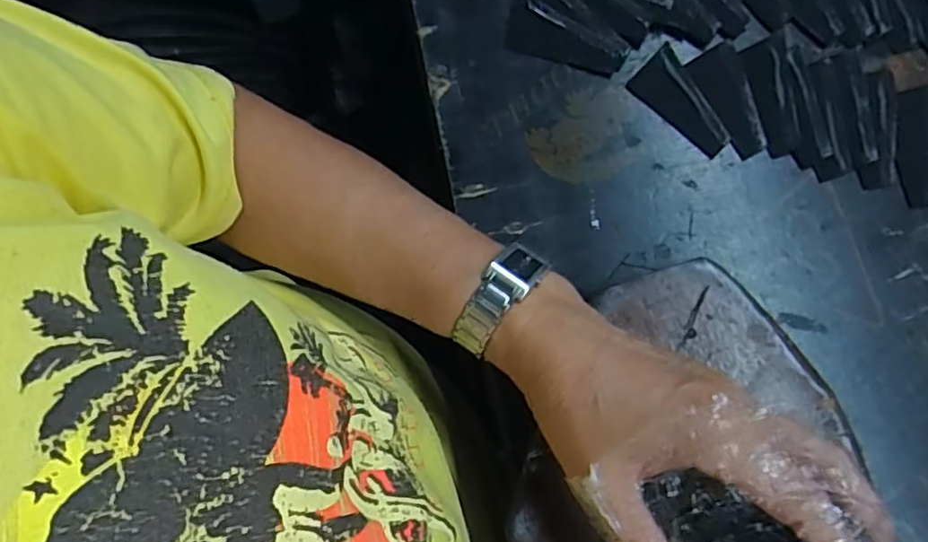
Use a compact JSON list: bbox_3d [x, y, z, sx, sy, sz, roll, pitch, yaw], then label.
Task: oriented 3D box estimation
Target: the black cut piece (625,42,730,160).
[{"bbox_3d":[0.127,-0.096,0.349,0.032,0.004,0.064,-45,82,-6],"label":"black cut piece"}]

